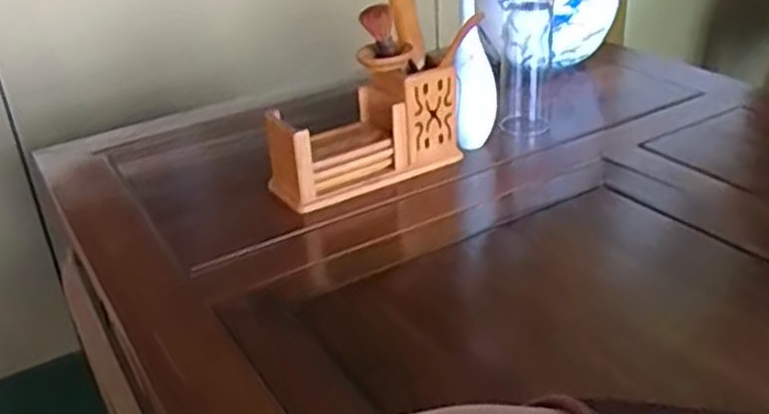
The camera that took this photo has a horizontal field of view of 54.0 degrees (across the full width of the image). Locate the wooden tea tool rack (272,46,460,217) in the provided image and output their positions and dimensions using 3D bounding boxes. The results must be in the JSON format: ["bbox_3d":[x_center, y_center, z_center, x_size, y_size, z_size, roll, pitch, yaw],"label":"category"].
[{"bbox_3d":[-0.021,-0.084,0.761,0.204,0.122,0.069,-18,32,-27],"label":"wooden tea tool rack"}]

